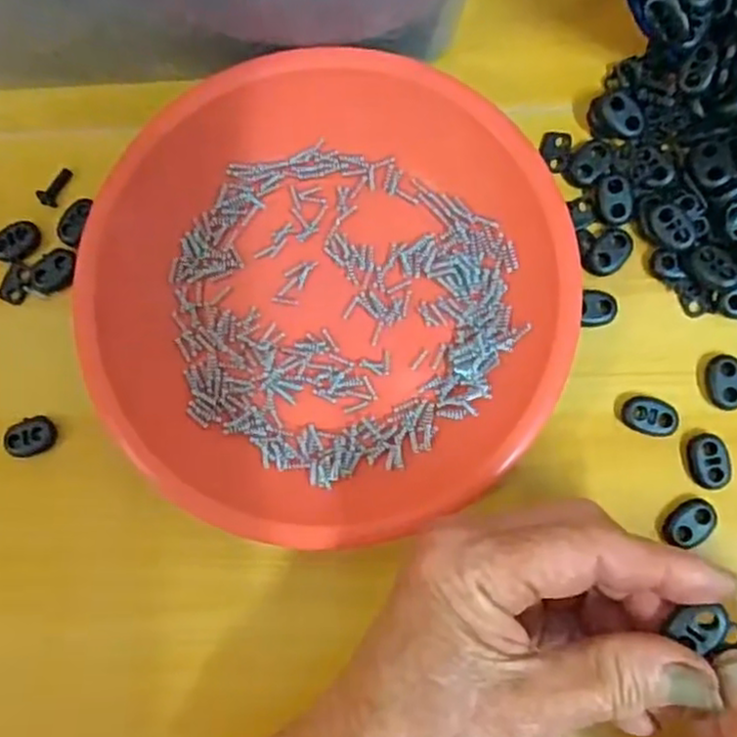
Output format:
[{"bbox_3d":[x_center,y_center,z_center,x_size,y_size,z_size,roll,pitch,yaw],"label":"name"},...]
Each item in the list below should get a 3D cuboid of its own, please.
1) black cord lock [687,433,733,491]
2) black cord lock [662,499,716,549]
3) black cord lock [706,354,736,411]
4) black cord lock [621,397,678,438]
[{"bbox_3d":[0.136,0.037,0.282,0.015,0.005,0.021,-10,84,0],"label":"black cord lock"},{"bbox_3d":[0.128,0.061,0.280,0.021,0.006,0.014,-42,84,-3],"label":"black cord lock"},{"bbox_3d":[0.146,0.006,0.286,0.015,0.005,0.022,-3,84,1],"label":"black cord lock"},{"bbox_3d":[0.114,0.019,0.287,0.022,0.006,0.015,12,84,3],"label":"black cord lock"}]

